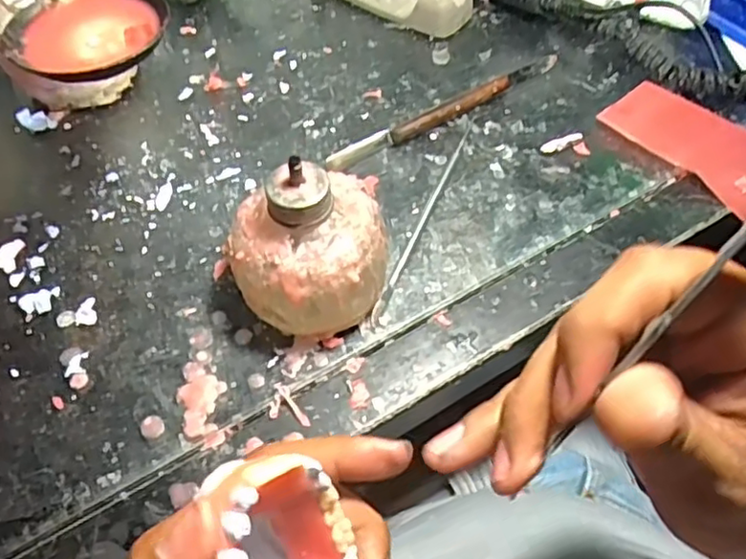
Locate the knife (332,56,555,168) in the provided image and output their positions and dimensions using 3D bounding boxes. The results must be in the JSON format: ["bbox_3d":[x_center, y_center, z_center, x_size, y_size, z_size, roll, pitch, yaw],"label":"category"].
[{"bbox_3d":[0.047,-0.106,0.408,0.171,0.012,0.014,-27,61,-17],"label":"knife"}]

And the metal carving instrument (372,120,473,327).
[{"bbox_3d":[0.030,-0.039,0.364,0.005,0.004,0.155,19,59,12],"label":"metal carving instrument"}]

